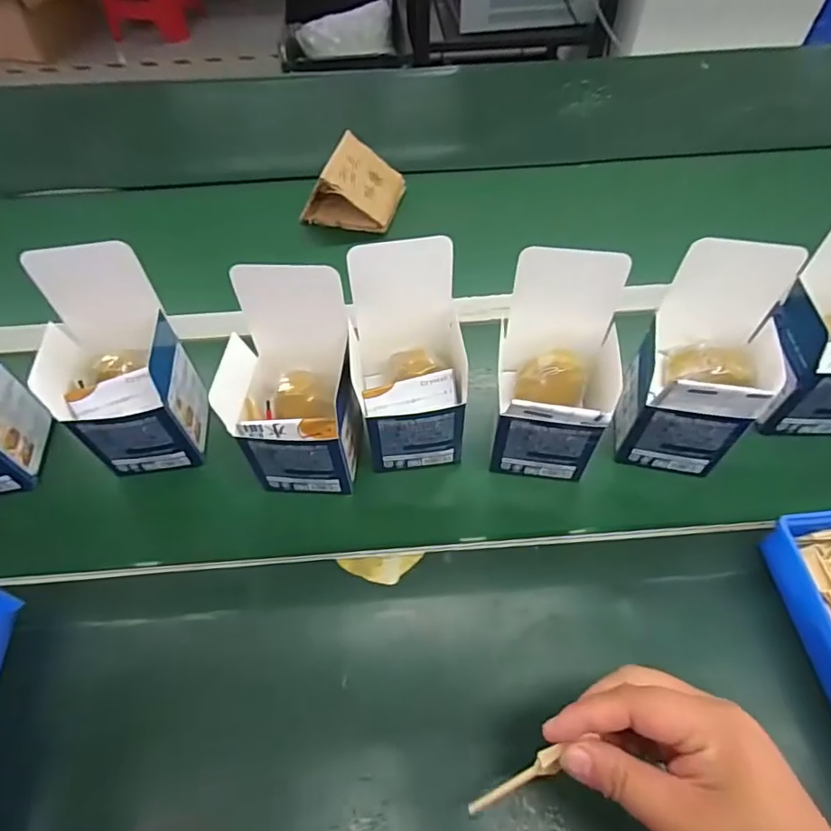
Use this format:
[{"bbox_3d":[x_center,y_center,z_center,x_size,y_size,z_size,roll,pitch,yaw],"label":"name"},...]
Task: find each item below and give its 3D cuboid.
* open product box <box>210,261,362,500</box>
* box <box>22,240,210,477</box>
[{"bbox_3d":[-0.099,-0.017,0.428,0.104,0.160,0.100,-3,56,-2],"label":"open product box"},{"bbox_3d":[-0.246,-0.037,0.441,0.098,0.170,0.097,-7,56,-5],"label":"box"}]

